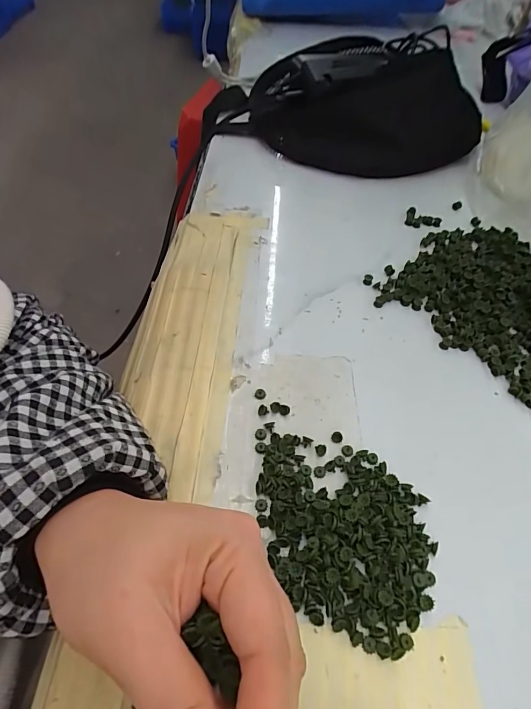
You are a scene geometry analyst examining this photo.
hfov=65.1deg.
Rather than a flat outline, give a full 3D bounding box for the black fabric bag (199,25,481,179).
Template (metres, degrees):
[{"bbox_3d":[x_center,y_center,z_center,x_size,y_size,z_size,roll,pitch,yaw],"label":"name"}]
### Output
[{"bbox_3d":[0.087,-0.299,0.463,0.286,0.084,0.162,6,54,2],"label":"black fabric bag"}]

